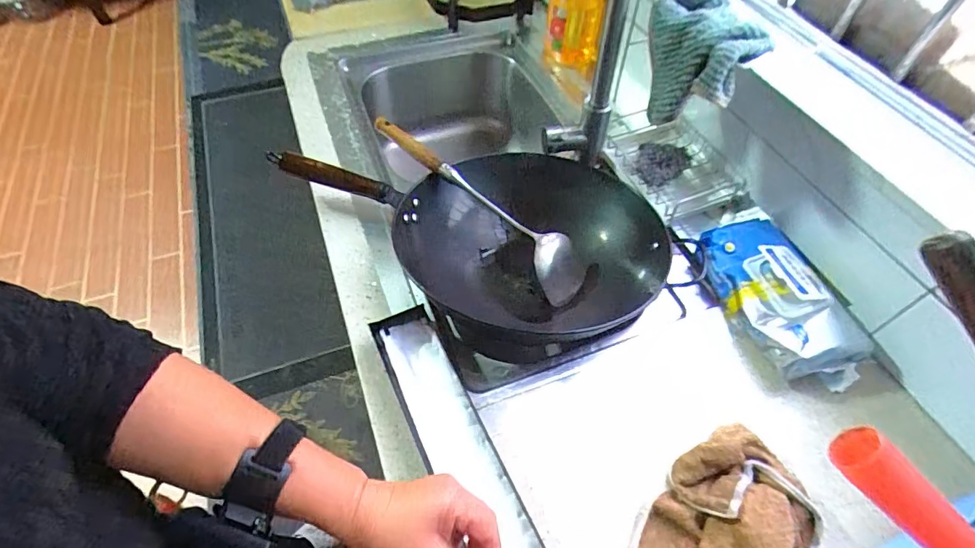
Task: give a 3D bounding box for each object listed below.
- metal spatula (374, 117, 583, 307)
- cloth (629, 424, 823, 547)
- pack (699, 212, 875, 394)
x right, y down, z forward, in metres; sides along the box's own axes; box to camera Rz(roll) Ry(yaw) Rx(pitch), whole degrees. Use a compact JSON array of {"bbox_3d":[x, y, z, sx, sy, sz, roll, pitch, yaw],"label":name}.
[{"bbox_3d":[-0.017,-0.111,0.727,0.398,0.050,0.084,40,60,11],"label":"metal spatula"},{"bbox_3d":[0.221,0.255,0.449,0.145,0.044,0.165,30,57,20],"label":"cloth"},{"bbox_3d":[0.361,0.006,0.622,0.129,0.071,0.272,-5,53,-5],"label":"pack"}]

